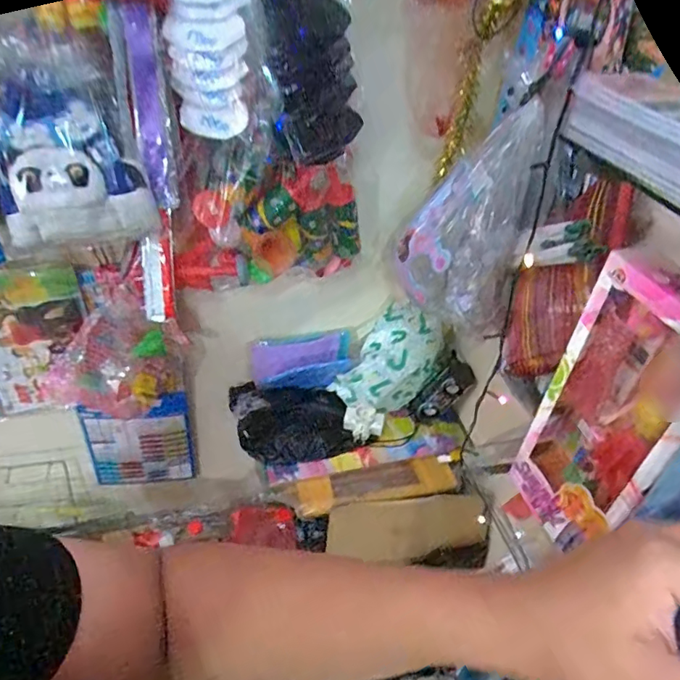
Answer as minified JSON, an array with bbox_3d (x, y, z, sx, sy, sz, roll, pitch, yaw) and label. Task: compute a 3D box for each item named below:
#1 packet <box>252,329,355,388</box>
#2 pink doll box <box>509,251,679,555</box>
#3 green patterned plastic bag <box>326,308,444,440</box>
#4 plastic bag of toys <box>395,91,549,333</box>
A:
[{"bbox_3d":[-0.091,0.052,1.264,0.233,0.127,0.055,-5,8,-3],"label":"packet"},{"bbox_3d":[0.263,0.078,0.507,0.053,0.305,0.147,-7,41,-15],"label":"pink doll box"},{"bbox_3d":[0.099,0.074,1.215,0.191,0.276,0.151,-14,43,-23],"label":"green patterned plastic bag"},{"bbox_3d":[0.187,-0.179,0.810,0.167,0.320,0.139,7,39,2],"label":"plastic bag of toys"}]

